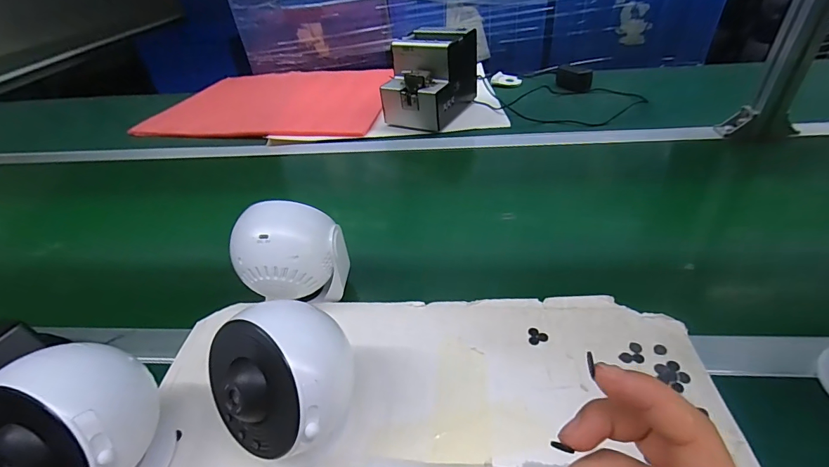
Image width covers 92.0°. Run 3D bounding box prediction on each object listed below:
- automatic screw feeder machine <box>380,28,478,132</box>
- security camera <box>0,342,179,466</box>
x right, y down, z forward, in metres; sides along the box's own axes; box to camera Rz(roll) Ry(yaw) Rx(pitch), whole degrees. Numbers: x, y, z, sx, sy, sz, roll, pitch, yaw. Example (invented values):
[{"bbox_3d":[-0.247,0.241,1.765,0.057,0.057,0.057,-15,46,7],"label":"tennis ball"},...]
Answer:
[{"bbox_3d":[0.032,-0.312,0.805,0.130,0.146,0.181,16,43,24],"label":"automatic screw feeder machine"},{"bbox_3d":[-0.233,0.143,0.282,0.076,0.118,0.090,-8,39,-3],"label":"security camera"}]

